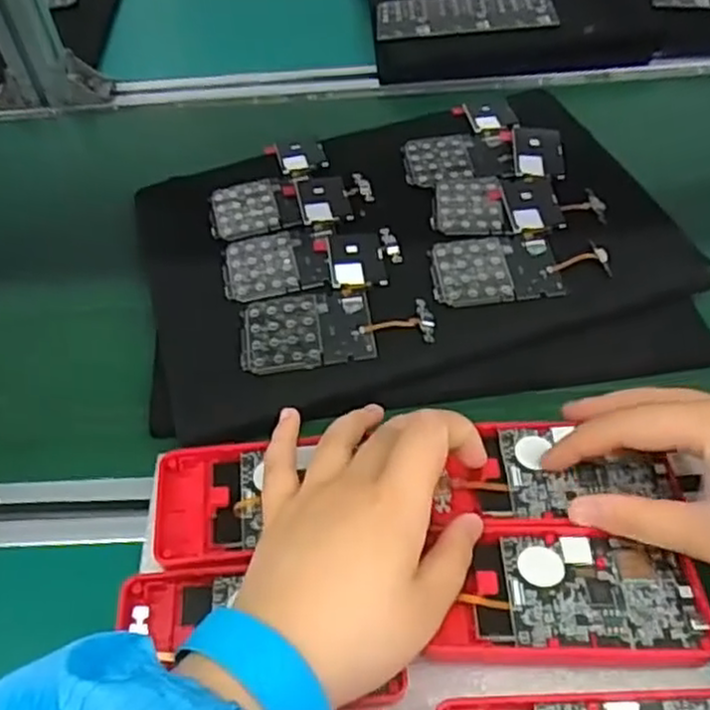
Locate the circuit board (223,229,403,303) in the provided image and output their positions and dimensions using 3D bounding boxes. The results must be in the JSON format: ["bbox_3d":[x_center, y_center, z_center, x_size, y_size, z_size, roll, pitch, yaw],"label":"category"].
[{"bbox_3d":[-0.030,-0.061,0.486,0.114,0.008,0.060,-1,47,5],"label":"circuit board"}]

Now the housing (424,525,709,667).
[{"bbox_3d":[0.093,0.101,0.317,0.109,0.013,0.061,0,47,6],"label":"housing"}]

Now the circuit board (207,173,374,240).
[{"bbox_3d":[-0.047,-0.109,0.527,0.115,0.004,0.063,-3,47,4],"label":"circuit board"}]

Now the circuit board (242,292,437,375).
[{"bbox_3d":[-0.012,-0.017,0.451,0.114,0.010,0.055,-7,47,-1],"label":"circuit board"}]

